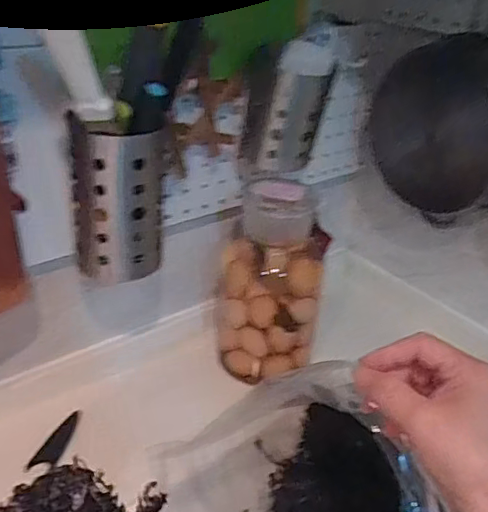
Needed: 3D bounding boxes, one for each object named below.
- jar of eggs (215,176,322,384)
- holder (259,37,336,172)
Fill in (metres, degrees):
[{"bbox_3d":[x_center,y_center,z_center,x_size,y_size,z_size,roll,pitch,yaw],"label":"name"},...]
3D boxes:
[{"bbox_3d":[0.035,0.035,0.794,0.149,0.270,0.119,4,29,0],"label":"jar of eggs"},{"bbox_3d":[0.071,-0.187,0.717,0.073,0.154,0.079,9,30,8],"label":"holder"}]

